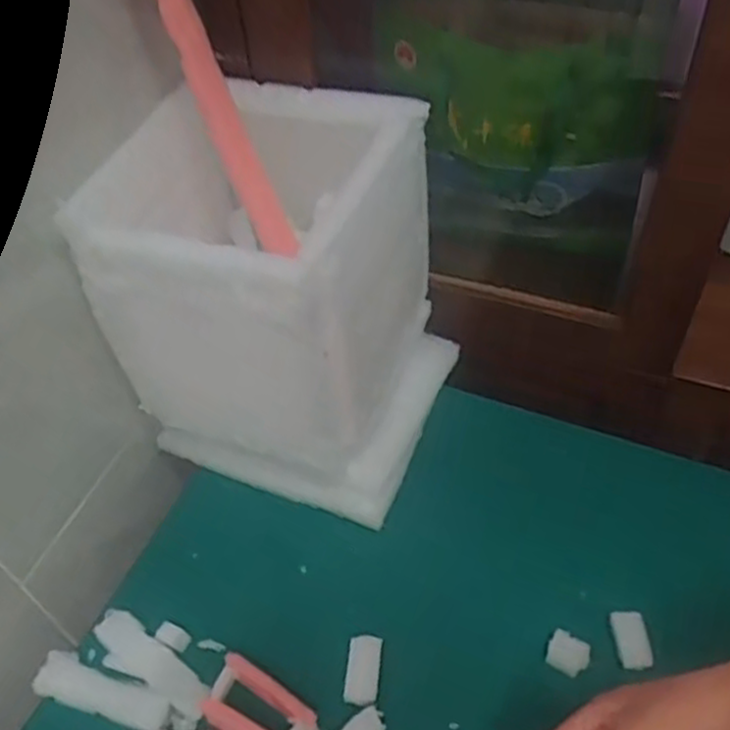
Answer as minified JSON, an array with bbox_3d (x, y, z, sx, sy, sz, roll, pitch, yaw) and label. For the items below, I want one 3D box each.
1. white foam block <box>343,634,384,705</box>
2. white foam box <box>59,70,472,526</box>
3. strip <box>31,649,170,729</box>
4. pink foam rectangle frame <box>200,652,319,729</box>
[{"bbox_3d":[-0.002,0.244,0.627,0.027,0.011,0.052,3,50,7],"label":"white foam block"},{"bbox_3d":[-0.064,-0.045,0.686,0.220,0.318,0.201,14,52,16],"label":"white foam box"},{"bbox_3d":[-0.212,0.268,0.634,0.114,0.022,0.035,16,53,17],"label":"strip"},{"bbox_3d":[-0.082,0.269,0.603,0.085,0.026,0.049,25,56,23],"label":"pink foam rectangle frame"}]

